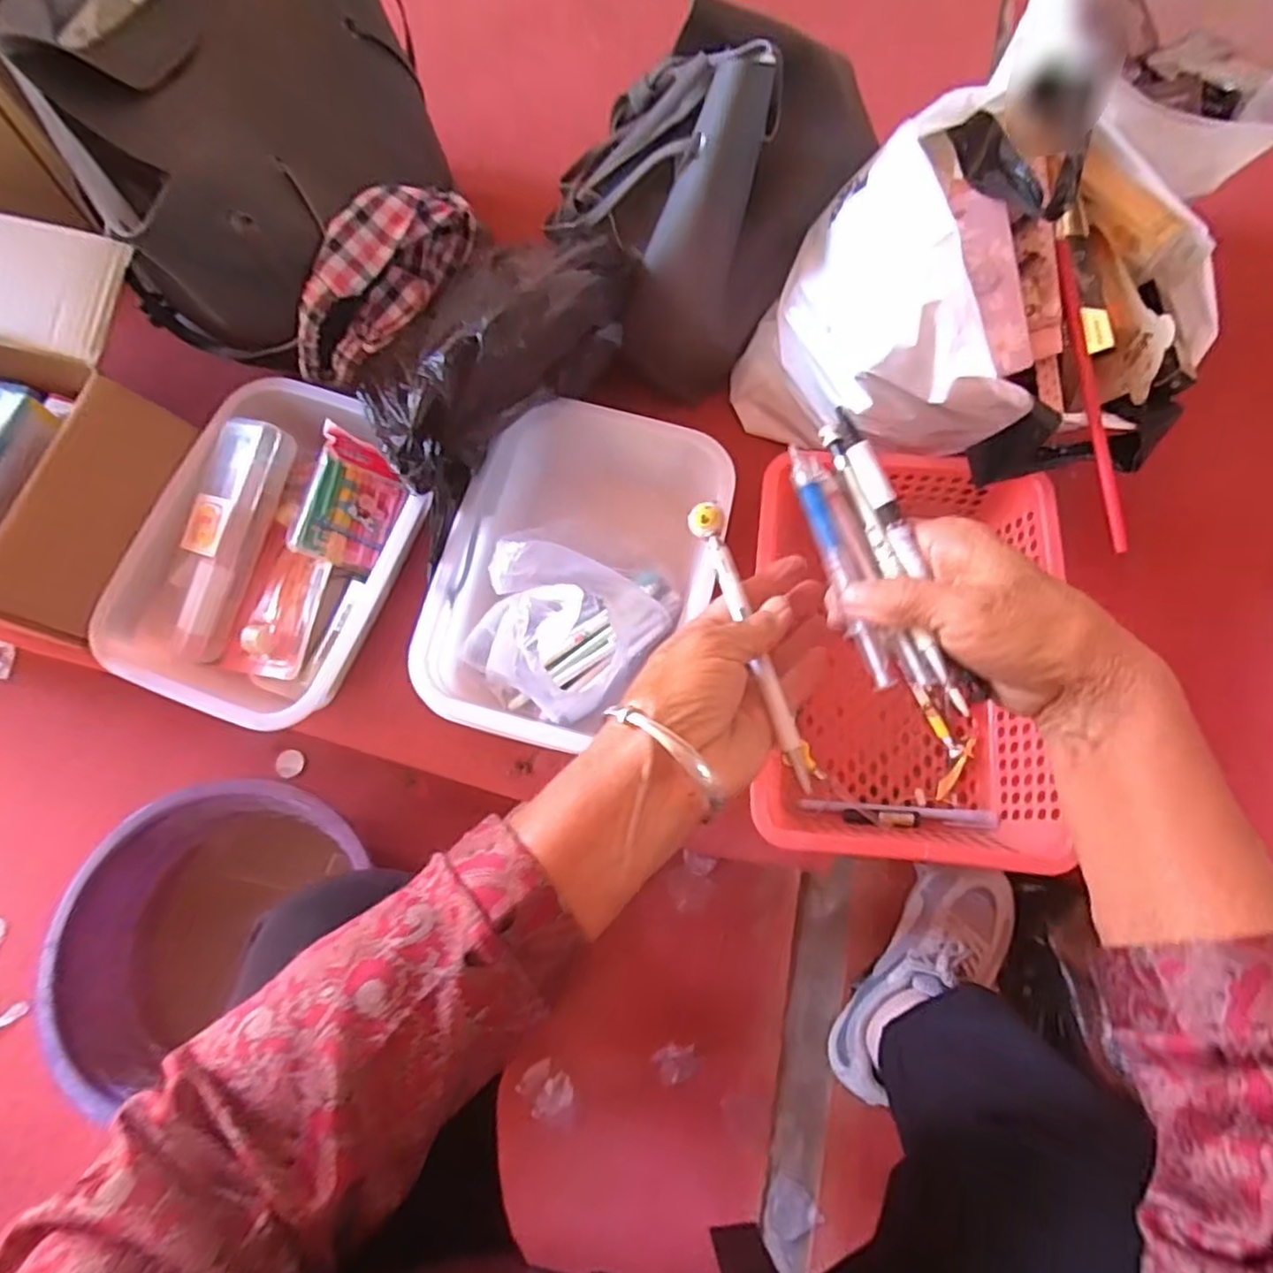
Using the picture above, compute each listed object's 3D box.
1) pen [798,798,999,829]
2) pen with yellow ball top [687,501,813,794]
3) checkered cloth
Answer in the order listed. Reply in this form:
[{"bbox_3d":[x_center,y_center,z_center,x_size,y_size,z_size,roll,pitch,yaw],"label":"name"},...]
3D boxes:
[{"bbox_3d":[0.211,0.141,0.555,0.153,0.014,0.013,5,71,3],"label":"pen"},{"bbox_3d":[0.054,0.001,0.323,0.015,0.010,0.147,-16,71,-4],"label":"pen with yellow ball top"},{"bbox_3d":[-0.224,-0.316,0.612,0.068,0.101,0.195,33,75,12],"label":"checkered cloth"}]

